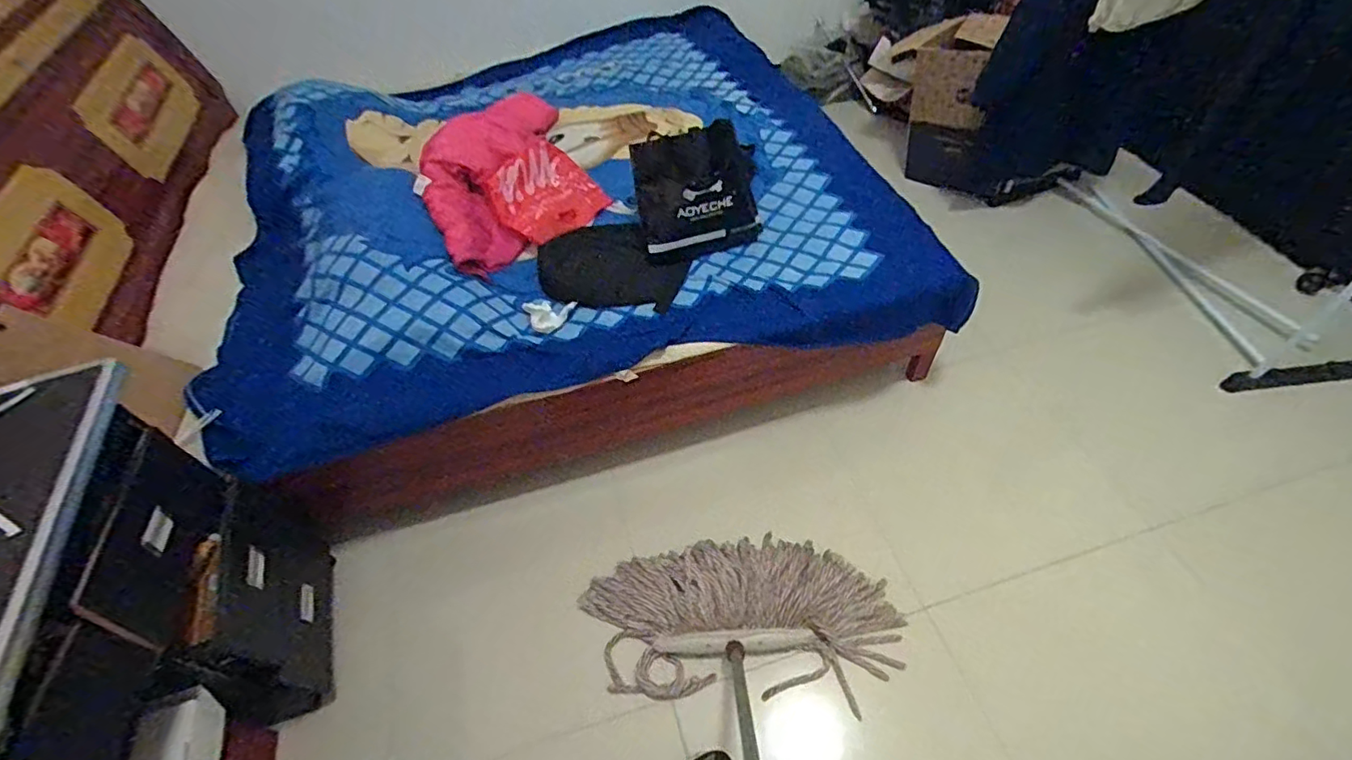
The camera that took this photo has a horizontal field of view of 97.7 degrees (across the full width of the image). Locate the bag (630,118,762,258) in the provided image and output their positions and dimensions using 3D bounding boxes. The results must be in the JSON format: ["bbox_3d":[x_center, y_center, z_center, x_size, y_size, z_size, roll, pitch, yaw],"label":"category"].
[{"bbox_3d":[0.054,-0.493,1.524,0.313,0.282,0.226,-11,52,-4],"label":"bag"}]

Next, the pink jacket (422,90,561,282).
[{"bbox_3d":[-0.545,-0.647,1.719,0.293,0.157,0.883,-5,52,1],"label":"pink jacket"}]

